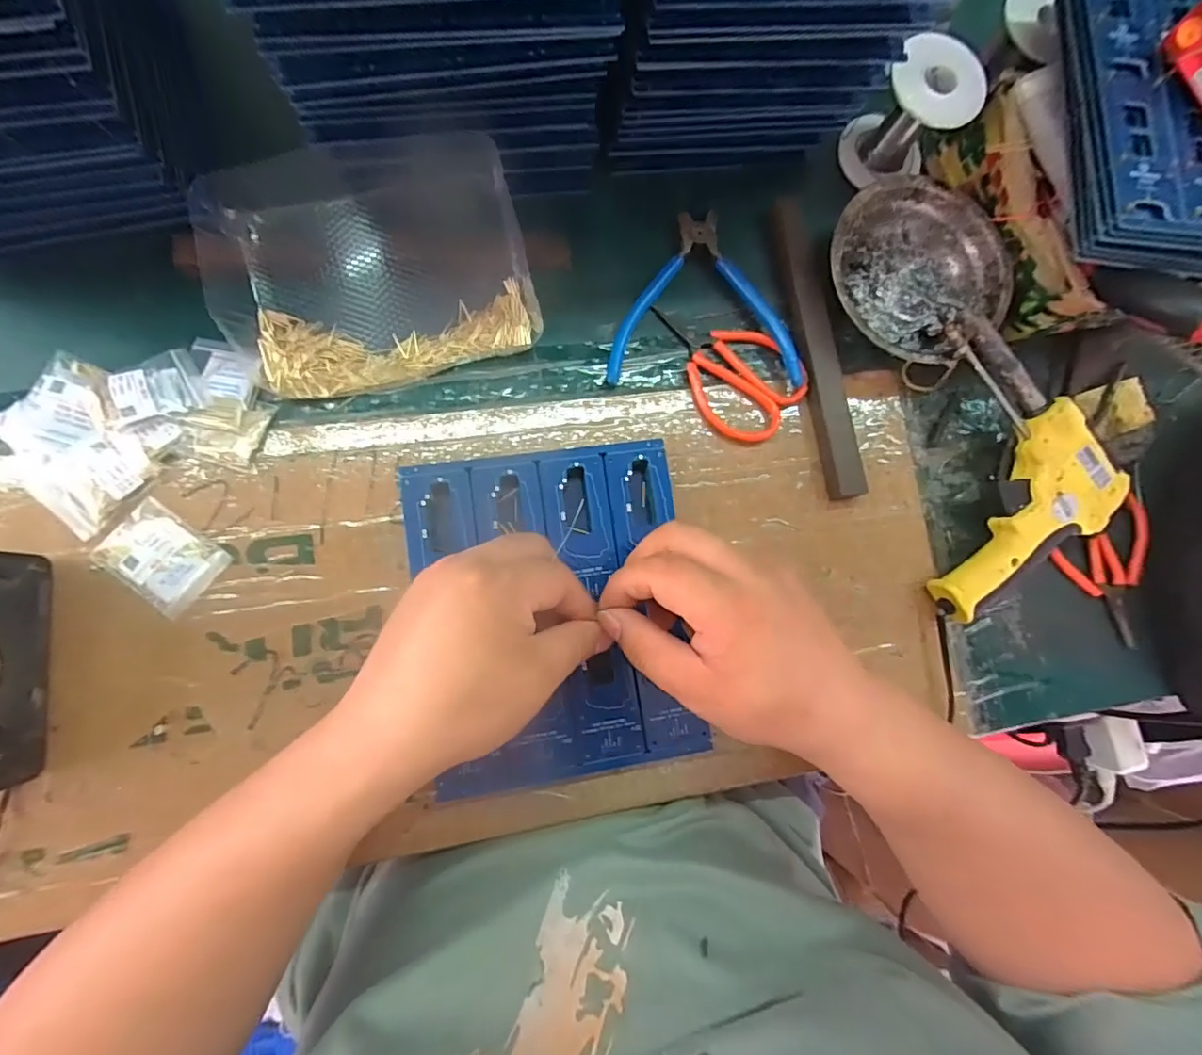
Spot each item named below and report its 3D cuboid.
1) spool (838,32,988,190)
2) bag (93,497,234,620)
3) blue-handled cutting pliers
[{"bbox_3d":[0.217,-0.288,0.385,0.062,0.066,0.066,1,84,-7],"label":"spool"},{"bbox_3d":[-0.257,0.018,0.318,0.058,0.007,0.045,39,81,-2],"label":"bag"},{"bbox_3d":[0.069,-0.161,0.377,0.128,0.017,0.127,0,84,-7],"label":"blue-handled cutting pliers"}]

